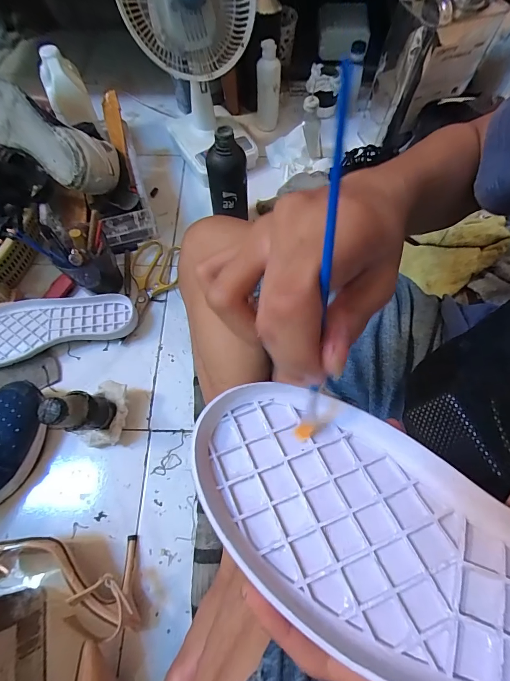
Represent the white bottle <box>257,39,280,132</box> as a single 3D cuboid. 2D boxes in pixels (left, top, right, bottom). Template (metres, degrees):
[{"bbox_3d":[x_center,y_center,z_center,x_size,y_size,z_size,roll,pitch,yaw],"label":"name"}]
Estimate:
[{"bbox_3d":[0.029,-0.526,0.695,0.048,0.139,0.040,6,66,2],"label":"white bottle"}]

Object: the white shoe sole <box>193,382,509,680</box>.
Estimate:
[{"bbox_3d":[0.089,0.101,0.147,0.271,0.028,0.095,22,67,18],"label":"white shoe sole"}]

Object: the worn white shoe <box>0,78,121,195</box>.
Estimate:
[{"bbox_3d":[-0.323,-0.320,0.543,0.229,0.094,0.097,38,30,7],"label":"worn white shoe"}]

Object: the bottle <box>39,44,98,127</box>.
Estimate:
[{"bbox_3d":[-0.344,-0.458,0.600,0.068,0.081,0.102,-22,68,-10],"label":"bottle"}]

